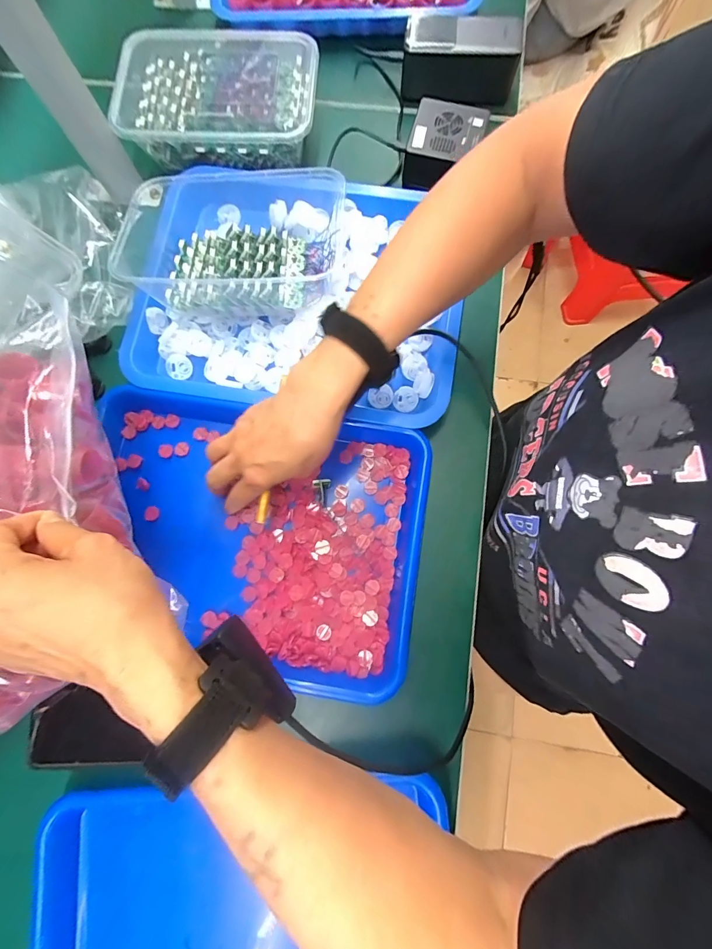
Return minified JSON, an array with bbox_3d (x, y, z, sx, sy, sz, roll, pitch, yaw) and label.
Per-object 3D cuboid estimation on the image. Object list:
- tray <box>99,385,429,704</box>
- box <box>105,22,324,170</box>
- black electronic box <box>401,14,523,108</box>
[{"bbox_3d":[-0.099,0.054,0.360,0.316,0.030,0.238,9,80,3],"label":"tray"},{"bbox_3d":[-0.152,-0.415,0.423,0.213,0.055,0.134,3,79,1],"label":"box"},{"bbox_3d":[0.120,-0.481,0.436,0.128,0.056,0.054,1,79,1],"label":"black electronic box"}]

